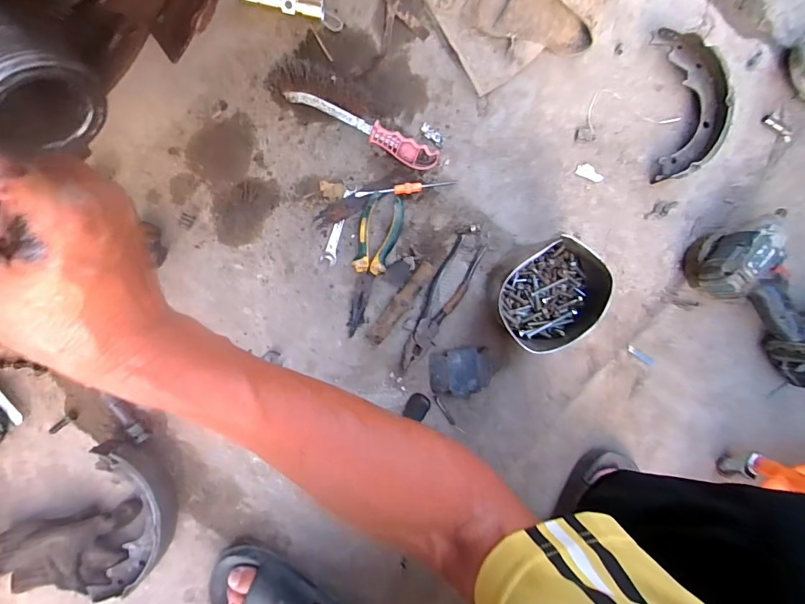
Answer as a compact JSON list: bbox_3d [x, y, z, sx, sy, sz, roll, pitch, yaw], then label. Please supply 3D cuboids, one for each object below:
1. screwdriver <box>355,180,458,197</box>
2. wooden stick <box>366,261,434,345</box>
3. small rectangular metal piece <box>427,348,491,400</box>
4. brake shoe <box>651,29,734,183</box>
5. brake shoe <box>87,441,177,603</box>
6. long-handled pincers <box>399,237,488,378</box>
[{"bbox_3d":[0.006,-0.154,0.567,0.139,0.014,0.013,-10,95,-5],"label":"screwdriver"},{"bbox_3d":[-0.001,0.001,0.567,0.023,0.017,0.130,39,90,-7],"label":"wooden stick"},{"bbox_3d":[0.082,0.099,0.583,0.083,0.030,0.070,-4,94,-5],"label":"small rectangular metal piece"},{"bbox_3d":[0.394,-0.272,0.576,0.100,0.044,0.202,-7,95,-5],"label":"brake shoe"},{"bbox_3d":[-0.350,0.284,0.543,0.093,0.044,0.204,3,94,-6],"label":"brake shoe"},{"bbox_3d":[0.048,0.002,0.577,0.048,0.024,0.198,32,91,-7],"label":"long-handled pincers"}]

